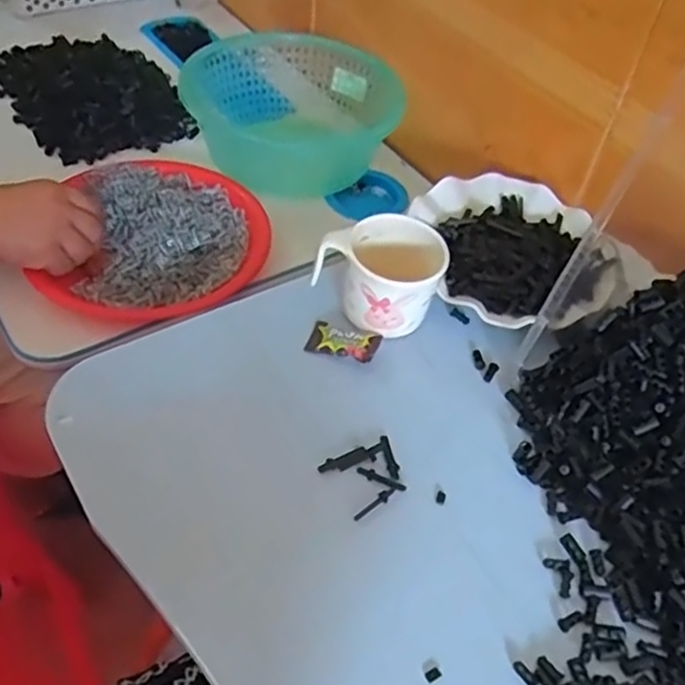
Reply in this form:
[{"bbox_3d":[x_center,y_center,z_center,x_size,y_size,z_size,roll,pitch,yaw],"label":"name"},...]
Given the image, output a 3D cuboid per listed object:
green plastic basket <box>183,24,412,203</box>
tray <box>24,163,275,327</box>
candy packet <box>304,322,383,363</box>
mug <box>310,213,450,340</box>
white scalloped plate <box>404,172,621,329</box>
[{"bbox_3d":[-0.059,-0.255,0.792,0.230,0.097,0.190,-5,50,-10],"label":"green plastic basket"},{"bbox_3d":[-0.176,-0.104,0.677,0.199,0.032,0.213,15,49,6],"label":"tray"},{"bbox_3d":[0.001,-0.001,0.535,0.053,0.014,0.026,18,49,9],"label":"candy packet"},{"bbox_3d":[0.035,-0.054,0.544,0.089,0.064,0.079,34,54,22],"label":"mug"},{"bbox_3d":[0.152,-0.083,0.615,0.163,0.036,0.178,3,49,-4],"label":"white scalloped plate"}]

